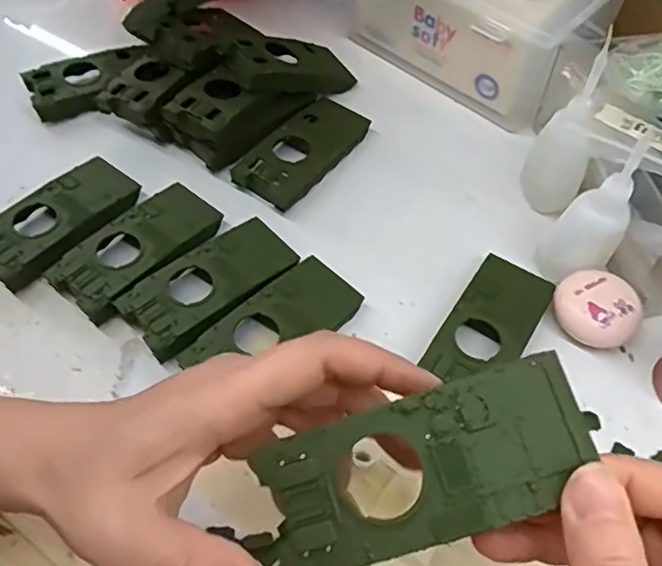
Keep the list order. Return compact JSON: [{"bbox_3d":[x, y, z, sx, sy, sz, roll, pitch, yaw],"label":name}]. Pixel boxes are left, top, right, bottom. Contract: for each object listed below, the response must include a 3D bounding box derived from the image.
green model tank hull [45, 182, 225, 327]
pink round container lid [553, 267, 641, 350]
[{"bbox_3d":[-0.117,-0.023,0.371,0.051,0.019,0.102,35,62,19],"label":"green model tank hull"},{"bbox_3d":[0.156,0.014,0.353,0.047,0.016,0.043,1,57,-1],"label":"pink round container lid"}]

